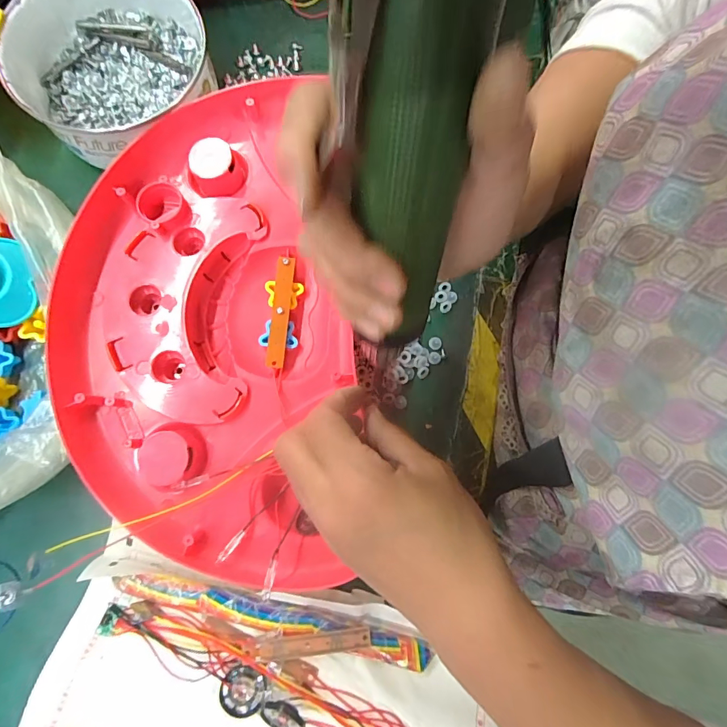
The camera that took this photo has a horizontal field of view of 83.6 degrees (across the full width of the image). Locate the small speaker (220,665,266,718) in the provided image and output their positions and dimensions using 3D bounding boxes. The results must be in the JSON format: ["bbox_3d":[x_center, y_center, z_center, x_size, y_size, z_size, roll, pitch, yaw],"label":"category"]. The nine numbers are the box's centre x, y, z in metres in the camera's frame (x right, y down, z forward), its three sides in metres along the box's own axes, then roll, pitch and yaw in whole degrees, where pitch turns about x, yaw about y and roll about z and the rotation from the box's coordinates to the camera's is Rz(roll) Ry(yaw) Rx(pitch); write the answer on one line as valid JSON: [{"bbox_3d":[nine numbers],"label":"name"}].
[{"bbox_3d":[-0.075,0.203,0.251,0.026,0.004,0.028,0,79,-1],"label":"small speaker"}]

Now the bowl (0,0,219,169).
[{"bbox_3d":[-0.187,-0.225,0.309,0.138,0.052,0.137,0,79,-1],"label":"bowl"}]

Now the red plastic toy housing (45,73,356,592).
[{"bbox_3d":[-0.107,-0.036,0.280,0.188,0.040,0.333,1,79,-1],"label":"red plastic toy housing"}]

